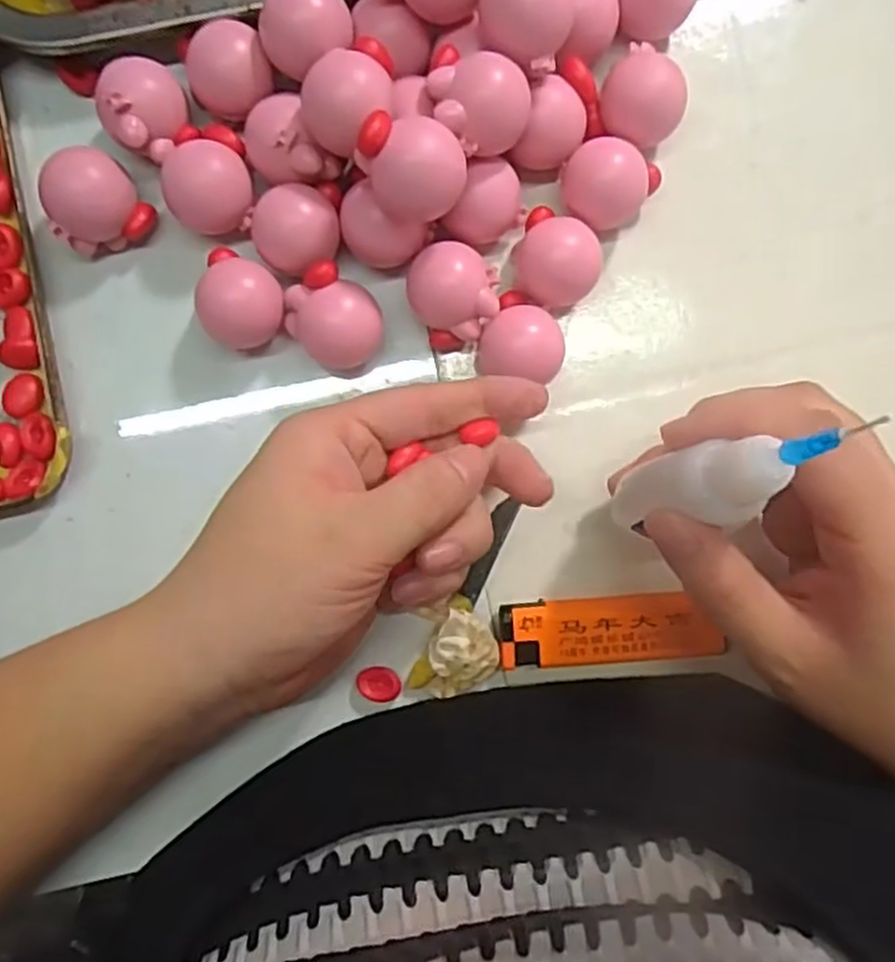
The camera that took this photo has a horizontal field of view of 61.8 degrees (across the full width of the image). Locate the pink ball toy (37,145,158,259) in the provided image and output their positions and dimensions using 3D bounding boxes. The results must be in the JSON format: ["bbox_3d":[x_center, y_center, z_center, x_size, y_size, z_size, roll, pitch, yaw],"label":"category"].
[{"bbox_3d":[-0.120,-0.094,0.252,0.029,0.023,0.029,0,98,-2],"label":"pink ball toy"}]

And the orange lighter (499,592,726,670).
[{"bbox_3d":[0.058,0.053,0.270,0.077,0.013,0.023,-3,92,-2],"label":"orange lighter"}]

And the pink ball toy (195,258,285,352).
[{"bbox_3d":[-0.070,-0.060,0.257,0.028,0.022,0.027,0,98,-2],"label":"pink ball toy"}]

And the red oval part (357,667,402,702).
[{"bbox_3d":[-0.024,0.073,0.268,0.015,0.006,0.012,13,98,-4],"label":"red oval part"}]

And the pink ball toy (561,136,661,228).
[{"bbox_3d":[0.055,-0.103,0.263,0.029,0.024,0.031,0,98,-2],"label":"pink ball toy"}]

